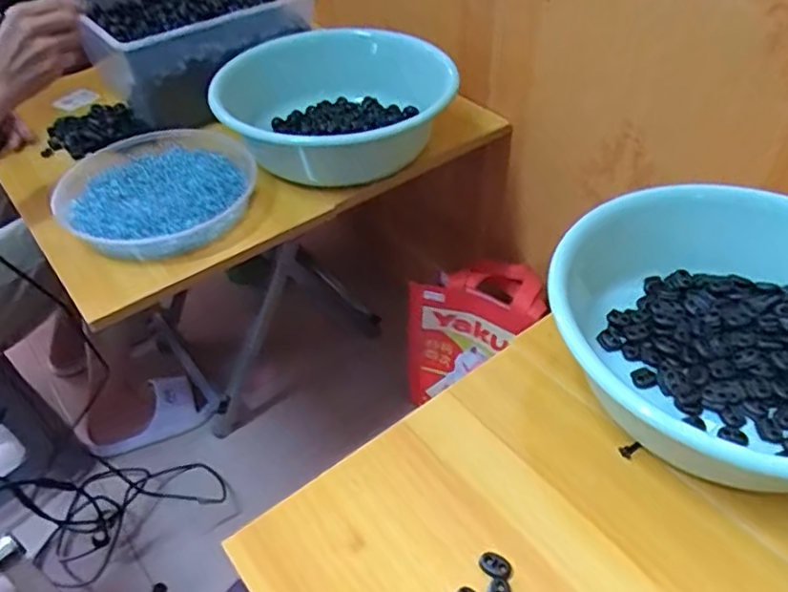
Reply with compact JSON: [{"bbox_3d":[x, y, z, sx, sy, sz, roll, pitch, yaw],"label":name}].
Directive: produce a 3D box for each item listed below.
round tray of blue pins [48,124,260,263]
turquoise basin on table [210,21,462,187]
[{"bbox_3d":[-0.296,-0.124,0.784,0.240,0.052,0.222,-2,44,2],"label":"round tray of blue pins"},{"bbox_3d":[-0.077,-0.239,0.818,0.299,0.117,0.222,-5,44,-1],"label":"turquoise basin on table"}]

